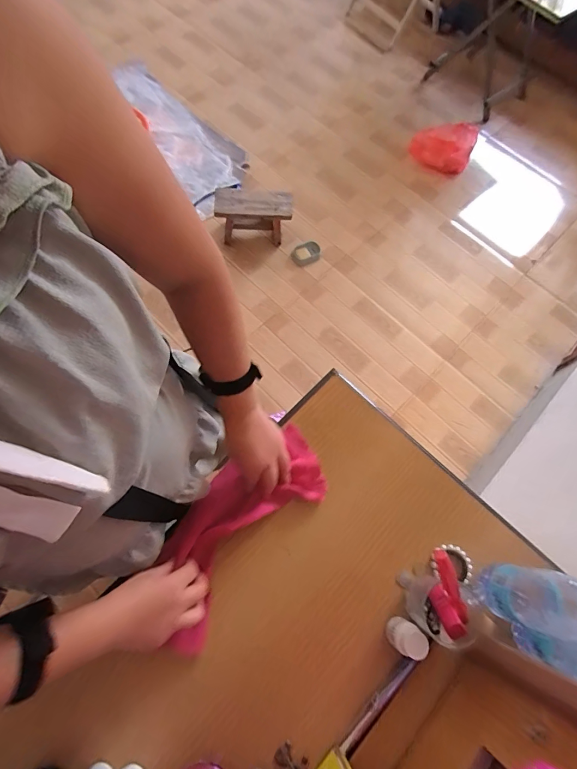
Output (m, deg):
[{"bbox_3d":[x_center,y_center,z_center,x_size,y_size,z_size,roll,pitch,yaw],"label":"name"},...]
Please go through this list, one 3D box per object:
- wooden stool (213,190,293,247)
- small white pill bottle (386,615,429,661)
[{"bbox_3d":[-0.142,-0.691,1.581,0.305,0.184,0.160,3,69,-3],"label":"wooden stool"},{"bbox_3d":[0.152,0.331,0.497,0.035,0.073,0.037,1,70,-4],"label":"small white pill bottle"}]

